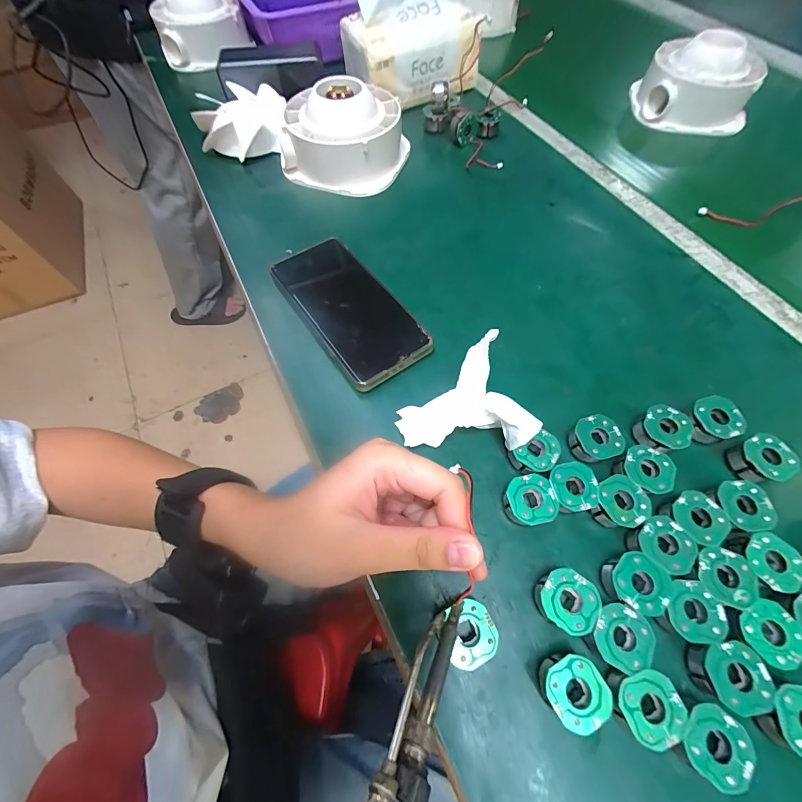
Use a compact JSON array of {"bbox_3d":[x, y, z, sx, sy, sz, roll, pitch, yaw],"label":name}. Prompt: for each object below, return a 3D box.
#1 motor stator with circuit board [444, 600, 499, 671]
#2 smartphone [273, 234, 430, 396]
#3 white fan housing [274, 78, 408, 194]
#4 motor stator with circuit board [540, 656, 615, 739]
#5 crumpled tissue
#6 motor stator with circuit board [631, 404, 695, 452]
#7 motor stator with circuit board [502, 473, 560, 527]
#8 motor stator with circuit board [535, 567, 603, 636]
[{"bbox_3d":[0.039,0.130,0.199,0.026,0.023,0.030,-7,64,-2],"label":"motor stator with circuit board"},{"bbox_3d":[-0.049,-0.083,0.313,0.075,0.015,0.164,-33,68,-14],"label":"smartphone"},{"bbox_3d":[-0.064,-0.302,0.395,0.132,0.072,0.110,19,66,10],"label":"white fan housing"},{"bbox_3d":[0.090,0.153,0.189,0.030,0.021,0.032,-20,65,-8],"label":"motor stator with circuit board"},{"bbox_3d":[0.055,0.008,0.250,0.088,0.045,0.075,-37,69,-15],"label":"crumpled tissue"},{"bbox_3d":[0.184,0.022,0.252,0.032,0.022,0.030,-32,68,-14],"label":"motor stator with circuit board"},{"bbox_3d":[0.083,0.067,0.232,0.030,0.021,0.030,-13,65,-5],"label":"motor stator with circuit board"},{"bbox_3d":[0.095,0.116,0.207,0.033,0.021,0.030,0,64,1],"label":"motor stator with circuit board"}]

